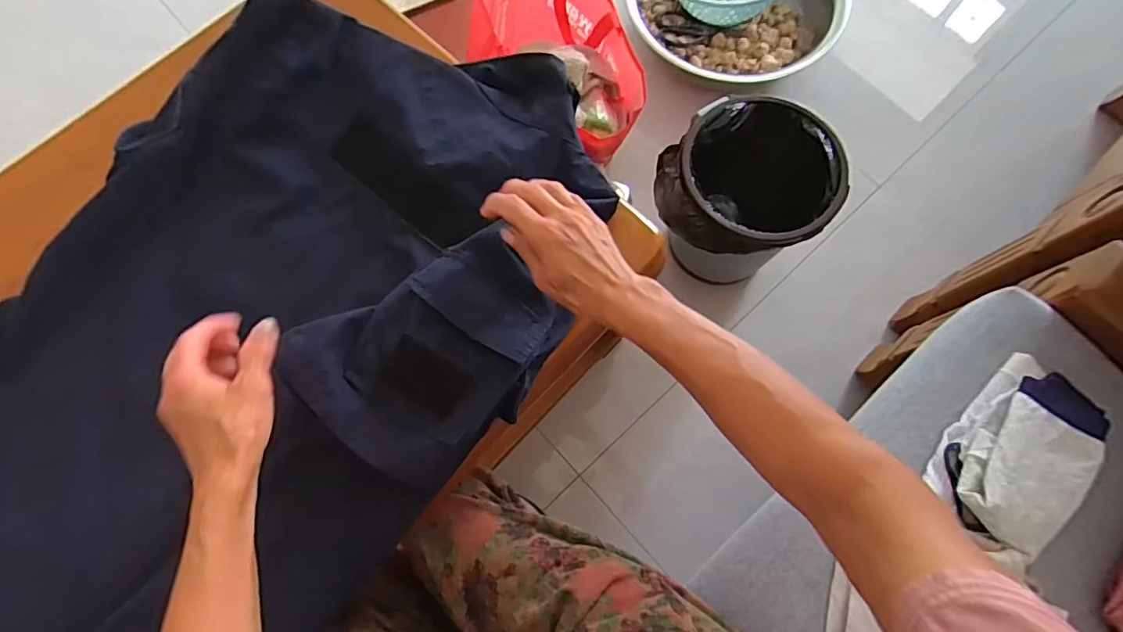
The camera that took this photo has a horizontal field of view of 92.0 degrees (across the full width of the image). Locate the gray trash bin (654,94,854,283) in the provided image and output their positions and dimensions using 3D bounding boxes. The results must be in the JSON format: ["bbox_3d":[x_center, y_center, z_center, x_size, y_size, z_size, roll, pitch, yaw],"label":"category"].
[{"bbox_3d":[0.277,-0.181,0.866,0.235,0.231,0.229,0,74,0],"label":"gray trash bin"}]

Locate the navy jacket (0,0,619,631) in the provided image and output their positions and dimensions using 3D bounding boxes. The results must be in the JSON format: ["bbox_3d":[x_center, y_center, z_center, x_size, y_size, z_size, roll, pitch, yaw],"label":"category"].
[{"bbox_3d":[-0.275,0.029,0.470,0.448,0.086,0.735,29,76,8],"label":"navy jacket"}]

